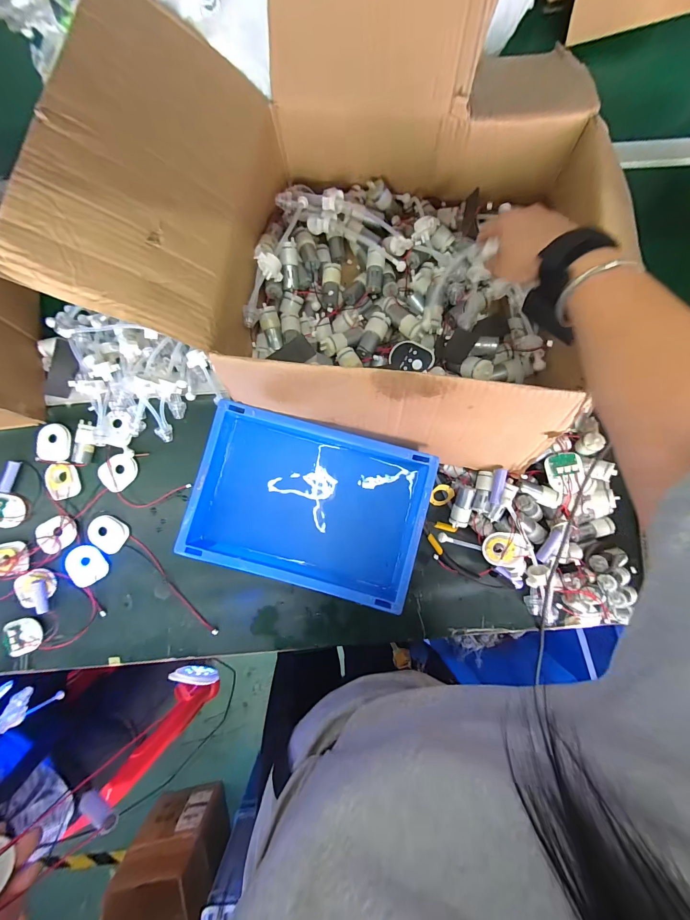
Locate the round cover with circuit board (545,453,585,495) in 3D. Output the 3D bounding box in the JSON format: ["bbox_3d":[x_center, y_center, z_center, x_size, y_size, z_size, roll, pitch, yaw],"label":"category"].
[{"bbox_3d":[0.317,0.020,0.483,0.041,0.016,0.060,-5,86,-1],"label":"round cover with circuit board"}]

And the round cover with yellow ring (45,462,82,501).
[{"bbox_3d":[-0.444,0.032,0.526,0.048,0.009,0.058,-13,87,-2],"label":"round cover with yellow ring"}]

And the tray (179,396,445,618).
[{"bbox_3d":[-0.036,0.067,0.489,0.334,0.095,0.211,15,86,0],"label":"tray"}]

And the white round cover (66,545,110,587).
[{"bbox_3d":[-0.392,0.160,0.510,0.054,0.008,0.060,-20,87,-2],"label":"white round cover"}]

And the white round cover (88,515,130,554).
[{"bbox_3d":[-0.366,0.113,0.518,0.058,0.008,0.050,34,86,1],"label":"white round cover"}]

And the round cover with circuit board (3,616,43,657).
[{"bbox_3d":[-0.495,0.272,0.515,0.060,0.015,0.052,-2,86,-1],"label":"round cover with circuit board"}]

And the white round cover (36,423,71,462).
[{"bbox_3d":[-0.458,-0.027,0.530,0.048,0.012,0.058,5,97,-16],"label":"white round cover"}]

